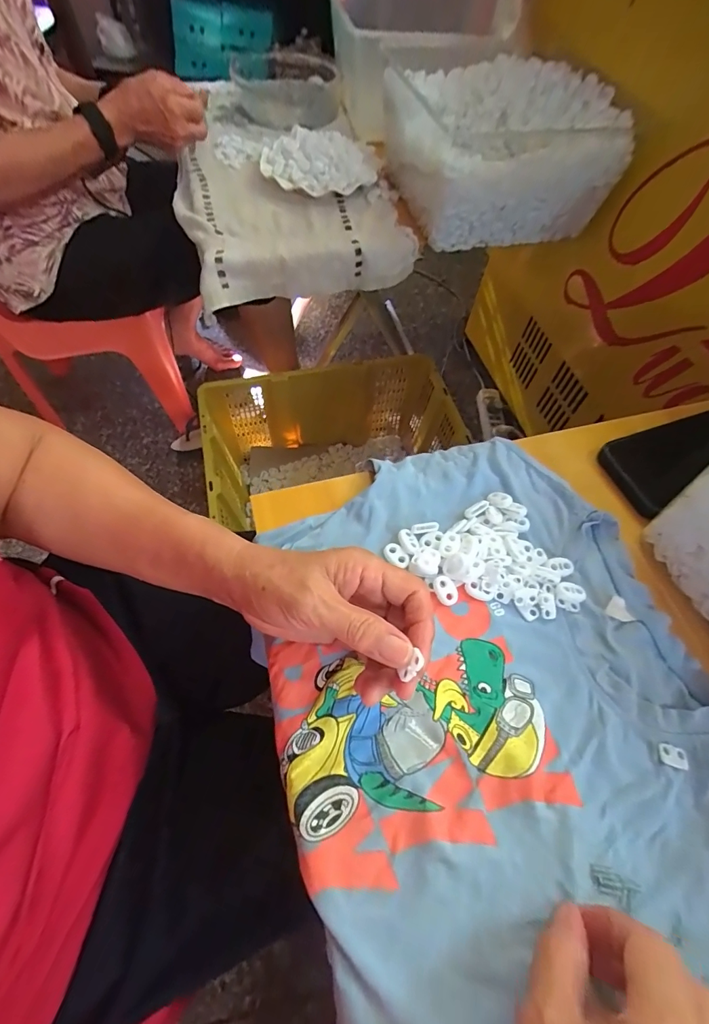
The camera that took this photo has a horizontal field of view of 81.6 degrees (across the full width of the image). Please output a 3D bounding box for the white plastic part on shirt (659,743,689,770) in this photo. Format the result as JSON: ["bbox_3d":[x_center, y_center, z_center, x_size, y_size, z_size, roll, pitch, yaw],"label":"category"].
[{"bbox_3d":[0.207,0.158,0.265,0.017,0.004,0.012,13,62,5],"label":"white plastic part on shirt"}]

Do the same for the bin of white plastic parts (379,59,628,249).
[{"bbox_3d":[0.215,-0.549,0.625,0.278,0.137,0.288,-12,63,-8],"label":"bin of white plastic parts"}]

